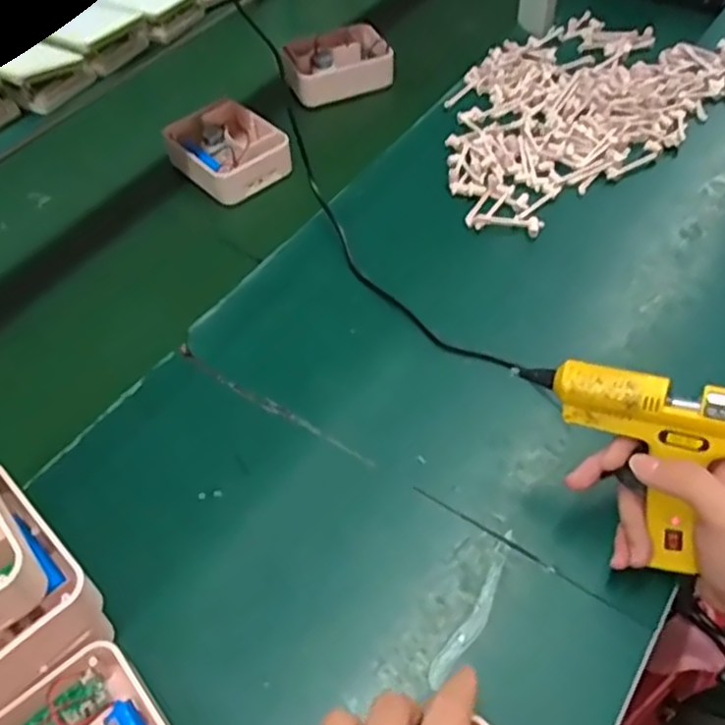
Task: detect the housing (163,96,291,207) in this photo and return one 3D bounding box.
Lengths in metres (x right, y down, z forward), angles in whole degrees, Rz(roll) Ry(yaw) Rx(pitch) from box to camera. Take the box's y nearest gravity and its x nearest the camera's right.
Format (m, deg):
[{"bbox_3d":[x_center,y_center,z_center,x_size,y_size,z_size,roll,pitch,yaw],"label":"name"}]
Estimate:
[{"bbox_3d":[-0.155,-0.241,0.784,0.105,0.041,0.123,-37,61,-23],"label":"housing"}]

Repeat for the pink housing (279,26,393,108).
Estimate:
[{"bbox_3d":[-0.032,-0.380,0.885,0.131,0.043,0.089,-16,55,-10],"label":"pink housing"}]

